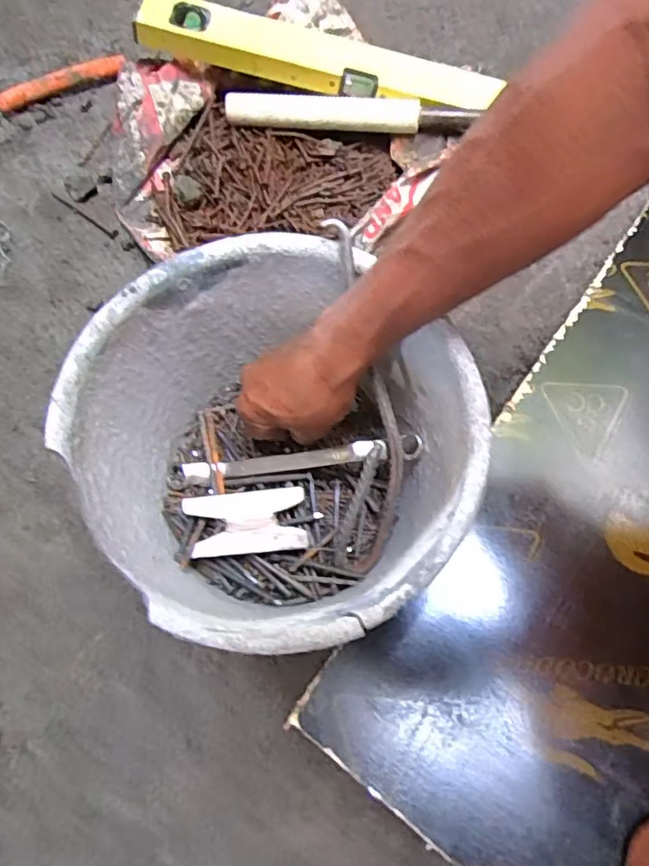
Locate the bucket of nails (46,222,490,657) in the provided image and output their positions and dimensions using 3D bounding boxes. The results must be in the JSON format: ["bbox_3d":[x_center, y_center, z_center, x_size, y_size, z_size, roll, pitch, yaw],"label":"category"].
[{"bbox_3d":[-0.034,0.018,0.438,0.248,0.174,0.259,0,71,-1],"label":"bucket of nails"}]

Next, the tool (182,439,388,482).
[{"bbox_3d":[-0.038,0.025,0.493,0.187,0.017,0.017,-8,70,21],"label":"tool"}]

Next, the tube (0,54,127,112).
[{"bbox_3d":[-0.319,-0.426,0.694,0.158,0.026,0.023,-24,73,-9],"label":"tube"}]

